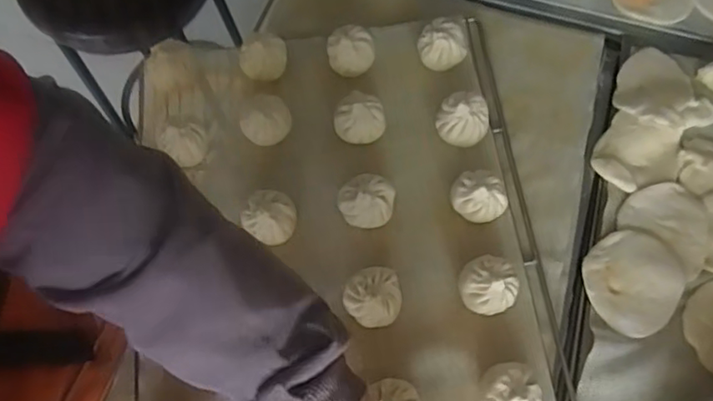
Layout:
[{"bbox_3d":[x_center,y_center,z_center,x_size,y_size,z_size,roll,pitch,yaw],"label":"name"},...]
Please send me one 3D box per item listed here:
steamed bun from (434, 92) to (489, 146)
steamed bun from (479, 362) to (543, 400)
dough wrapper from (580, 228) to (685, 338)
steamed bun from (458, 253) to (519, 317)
[{"bbox_3d":[0.110,-0.085,0.607,0.052,0.036,0.048,-1,68,2],"label":"steamed bun"},{"bbox_3d":[0.134,0.169,0.507,0.048,0.038,0.053,5,68,4],"label":"steamed bun"},{"bbox_3d":[0.268,0.075,0.565,0.100,0.010,0.087,-43,72,-14],"label":"dough wrapper"},{"bbox_3d":[0.123,0.079,0.544,0.051,0.036,0.051,-36,71,-11],"label":"steamed bun"}]

